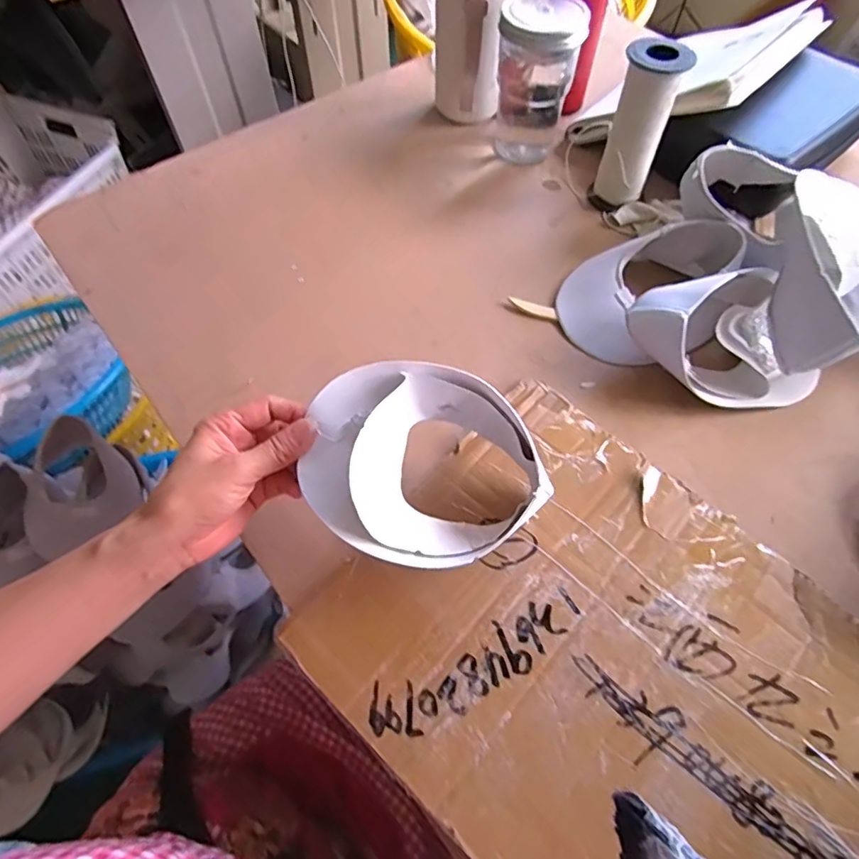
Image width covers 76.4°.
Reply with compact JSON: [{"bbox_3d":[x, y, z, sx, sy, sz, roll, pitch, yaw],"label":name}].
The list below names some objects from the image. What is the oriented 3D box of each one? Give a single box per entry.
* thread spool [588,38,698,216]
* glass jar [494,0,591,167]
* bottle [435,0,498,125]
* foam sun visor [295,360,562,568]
[{"bbox_3d":[0.200,-0.287,0.529,0.052,0.144,0.048,0,59,0],"label":"thread spool"},{"bbox_3d":[0.114,-0.370,0.585,0.084,0.140,0.091,7,60,4],"label":"glass jar"},{"bbox_3d":[0.045,-0.426,0.576,0.076,0.208,0.081,2,59,2],"label":"bottle"},{"bbox_3d":[-0.001,0.020,0.351,0.157,0.060,0.129,3,78,-6],"label":"foam sun visor"}]

